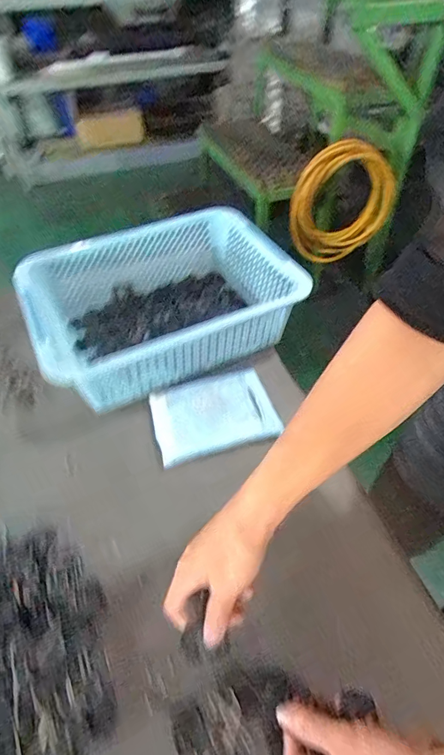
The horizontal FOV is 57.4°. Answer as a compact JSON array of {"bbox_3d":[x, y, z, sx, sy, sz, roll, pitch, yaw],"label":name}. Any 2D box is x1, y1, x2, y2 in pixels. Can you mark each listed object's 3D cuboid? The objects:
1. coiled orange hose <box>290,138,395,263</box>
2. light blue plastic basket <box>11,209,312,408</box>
[{"bbox_3d":[0.421,-0.595,1.421,0.374,0.401,0.070,-14,50,-10],"label":"coiled orange hose"},{"bbox_3d":[-0.099,-0.116,0.653,0.387,0.117,0.292,-21,52,-16],"label":"light blue plastic basket"}]

